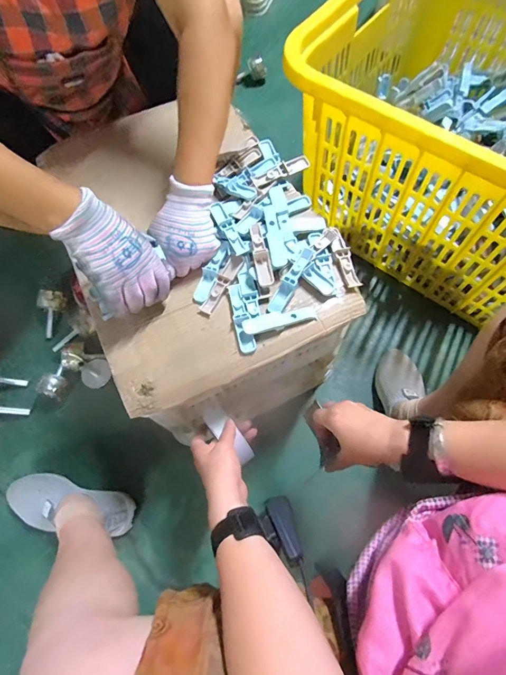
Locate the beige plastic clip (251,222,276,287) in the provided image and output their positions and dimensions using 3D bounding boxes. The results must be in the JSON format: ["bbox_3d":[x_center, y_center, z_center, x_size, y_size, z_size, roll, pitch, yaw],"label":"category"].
[{"bbox_3d":[0.010,-0.112,0.488,0.022,0.010,0.092,-12,68,-2],"label":"beige plastic clip"}]

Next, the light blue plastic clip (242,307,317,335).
[{"bbox_3d":[0.034,-0.023,0.476,0.095,0.016,0.021,-16,68,-3],"label":"light blue plastic clip"}]

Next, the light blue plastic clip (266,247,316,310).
[{"bbox_3d":[0.052,-0.078,0.495,0.021,0.020,0.099,30,89,14],"label":"light blue plastic clip"}]

